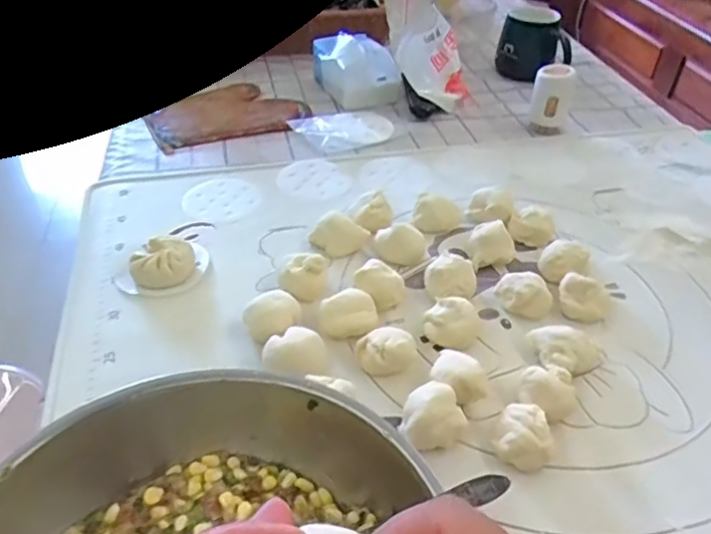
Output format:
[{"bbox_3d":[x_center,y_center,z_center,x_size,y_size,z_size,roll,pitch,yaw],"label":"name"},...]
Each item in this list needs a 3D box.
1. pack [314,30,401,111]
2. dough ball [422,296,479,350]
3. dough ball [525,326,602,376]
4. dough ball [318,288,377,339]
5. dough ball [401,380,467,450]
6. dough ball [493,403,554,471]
[{"bbox_3d":[-0.004,-0.292,0.893,0.088,0.074,0.131,-19,44,-23],"label":"pack"},{"bbox_3d":[0.084,0.047,0.522,0.041,0.034,0.045,1,40,-1],"label":"dough ball"},{"bbox_3d":[0.174,0.070,0.504,0.060,0.026,0.042,14,41,14],"label":"dough ball"},{"bbox_3d":[-0.006,0.039,0.523,0.049,0.031,0.033,1,40,-1],"label":"dough ball"},{"bbox_3d":[0.058,0.109,0.443,0.043,0.032,0.047,1,40,-1],"label":"dough ball"},{"bbox_3d":[0.121,0.122,0.436,0.037,0.025,0.040,1,40,-1],"label":"dough ball"}]

